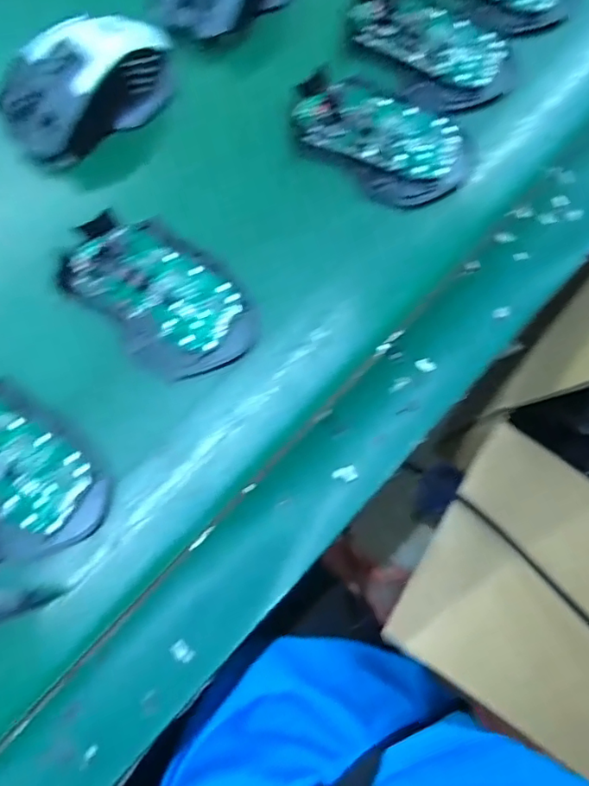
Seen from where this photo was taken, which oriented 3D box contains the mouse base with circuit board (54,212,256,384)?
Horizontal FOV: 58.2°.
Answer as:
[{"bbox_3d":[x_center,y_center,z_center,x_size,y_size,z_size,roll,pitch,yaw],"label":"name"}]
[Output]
[{"bbox_3d":[-0.077,-0.058,0.298,0.111,0.016,0.069,41,78,8],"label":"mouse base with circuit board"}]

